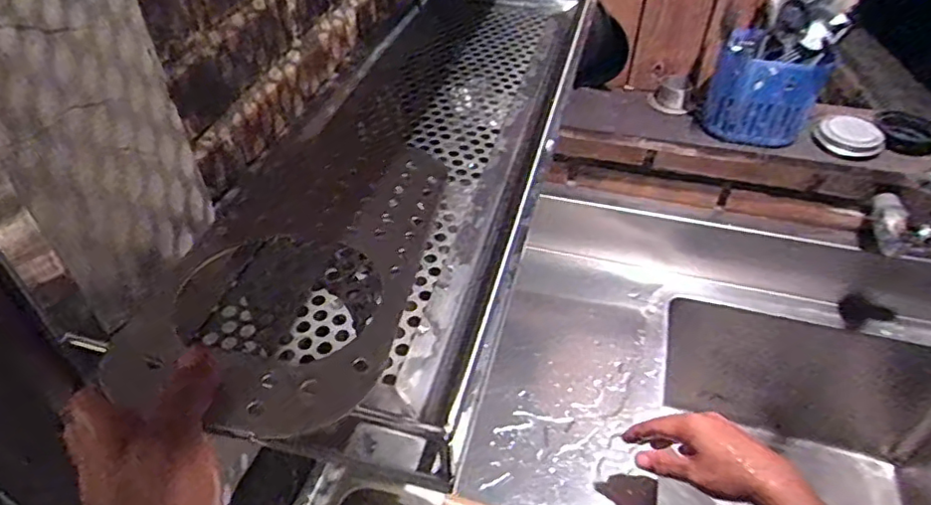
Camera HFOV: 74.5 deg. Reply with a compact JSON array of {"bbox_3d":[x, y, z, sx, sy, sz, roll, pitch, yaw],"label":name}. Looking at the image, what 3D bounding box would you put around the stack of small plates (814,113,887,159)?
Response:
[{"bbox_3d":[0.540,-0.164,0.858,0.086,0.024,0.086,26,50,24],"label":"stack of small plates"}]

